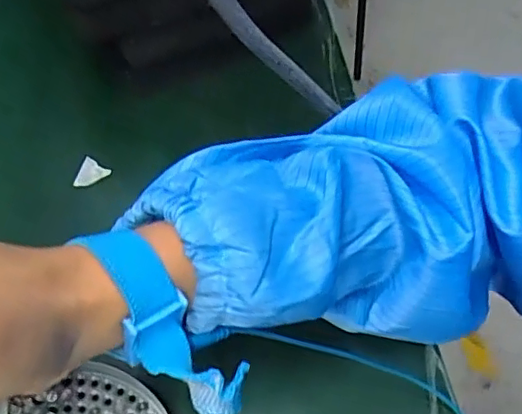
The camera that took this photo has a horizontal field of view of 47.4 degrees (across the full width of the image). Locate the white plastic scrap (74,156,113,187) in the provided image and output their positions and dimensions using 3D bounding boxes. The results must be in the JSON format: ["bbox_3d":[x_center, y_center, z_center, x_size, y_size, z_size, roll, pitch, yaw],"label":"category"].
[{"bbox_3d":[-0.109,-0.021,0.376,0.021,0.004,0.020,31,60,22],"label":"white plastic scrap"}]

